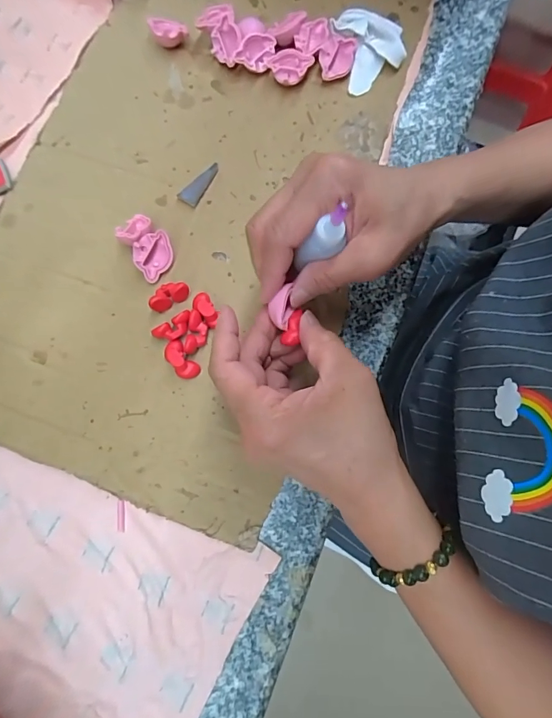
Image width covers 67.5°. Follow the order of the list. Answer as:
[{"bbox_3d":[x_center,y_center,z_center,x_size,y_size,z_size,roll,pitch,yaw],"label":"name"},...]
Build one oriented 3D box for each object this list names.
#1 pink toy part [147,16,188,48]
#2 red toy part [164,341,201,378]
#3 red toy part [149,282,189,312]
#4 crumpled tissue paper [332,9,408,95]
[{"bbox_3d":[-0.090,-0.275,0.349,0.027,0.023,0.019,-28,79,-5],"label":"pink toy part"},{"bbox_3d":[-0.069,0.000,0.298,0.016,0.013,0.030,-35,79,-6],"label":"red toy part"},{"bbox_3d":[-0.081,-0.048,0.308,0.030,0.014,0.016,-29,79,-5],"label":"red toy part"},{"bbox_3d":[0.078,-0.261,0.345,0.055,0.026,0.060,-23,78,-4],"label":"crumpled tissue paper"}]

